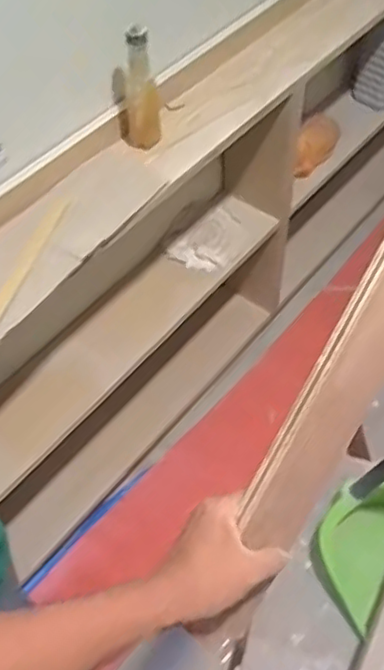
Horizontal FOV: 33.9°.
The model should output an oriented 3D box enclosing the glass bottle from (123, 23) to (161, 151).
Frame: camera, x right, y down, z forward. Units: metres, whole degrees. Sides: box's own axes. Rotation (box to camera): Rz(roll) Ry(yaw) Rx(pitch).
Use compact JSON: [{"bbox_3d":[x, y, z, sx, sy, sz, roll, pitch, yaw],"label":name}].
[{"bbox_3d":[-0.084,-0.381,0.991,0.060,0.209,0.046,-5,55,-2],"label":"glass bottle"}]

